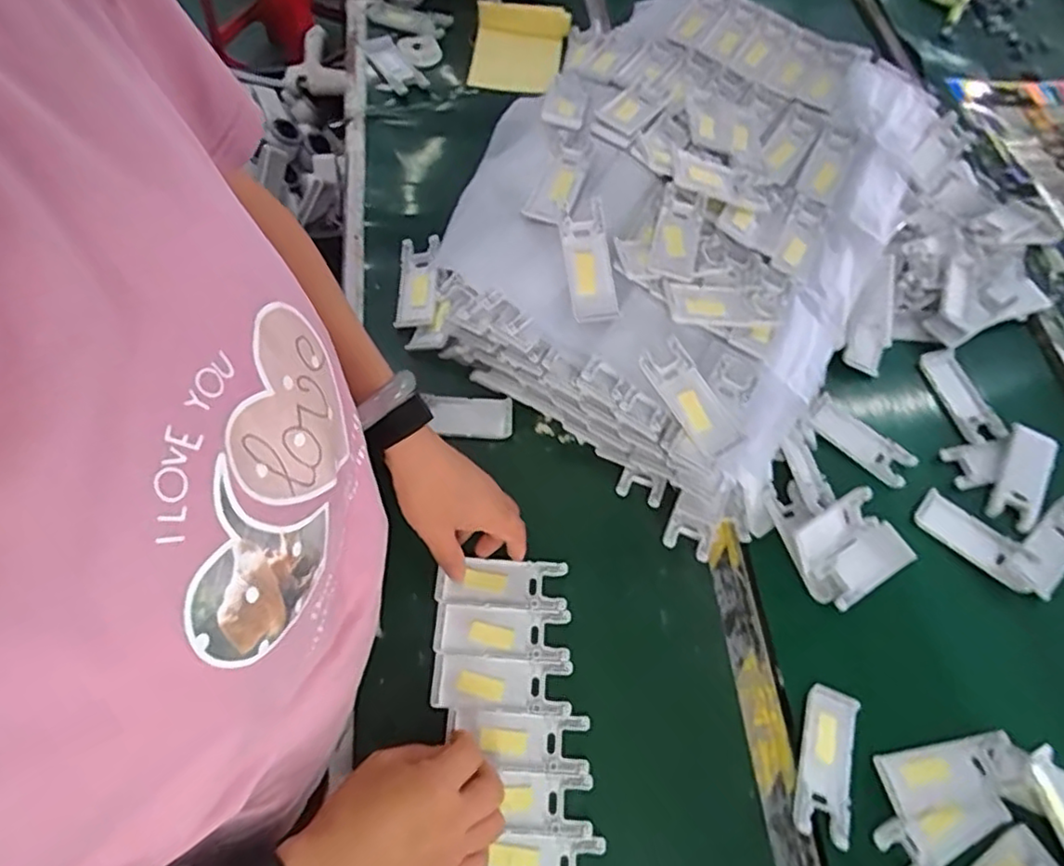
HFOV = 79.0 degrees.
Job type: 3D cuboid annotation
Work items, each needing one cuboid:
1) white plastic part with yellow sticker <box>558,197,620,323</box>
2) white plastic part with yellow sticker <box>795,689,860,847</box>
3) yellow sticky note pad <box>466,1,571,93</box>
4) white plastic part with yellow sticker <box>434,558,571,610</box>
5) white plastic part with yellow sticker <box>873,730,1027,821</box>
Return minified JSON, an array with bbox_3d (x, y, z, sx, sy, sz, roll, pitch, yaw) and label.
[{"bbox_3d":[0.048,-0.145,0.550,0.040,0.009,0.100,-8,88,-7],"label":"white plastic part with yellow sticker"},{"bbox_3d":[0.226,0.251,0.493,0.038,0.005,0.104,18,65,5],"label":"white plastic part with yellow sticker"},{"bbox_3d":[-0.016,-0.493,0.826,0.115,0.023,0.143,6,73,-4],"label":"yellow sticky note pad"},{"bbox_3d":[-0.026,0.125,0.534,0.105,0.010,0.044,-1,65,-8],"label":"white plastic part with yellow sticker"},{"bbox_3d":[0.324,0.259,0.495,0.112,0.008,0.043,-10,66,-8],"label":"white plastic part with yellow sticker"}]

